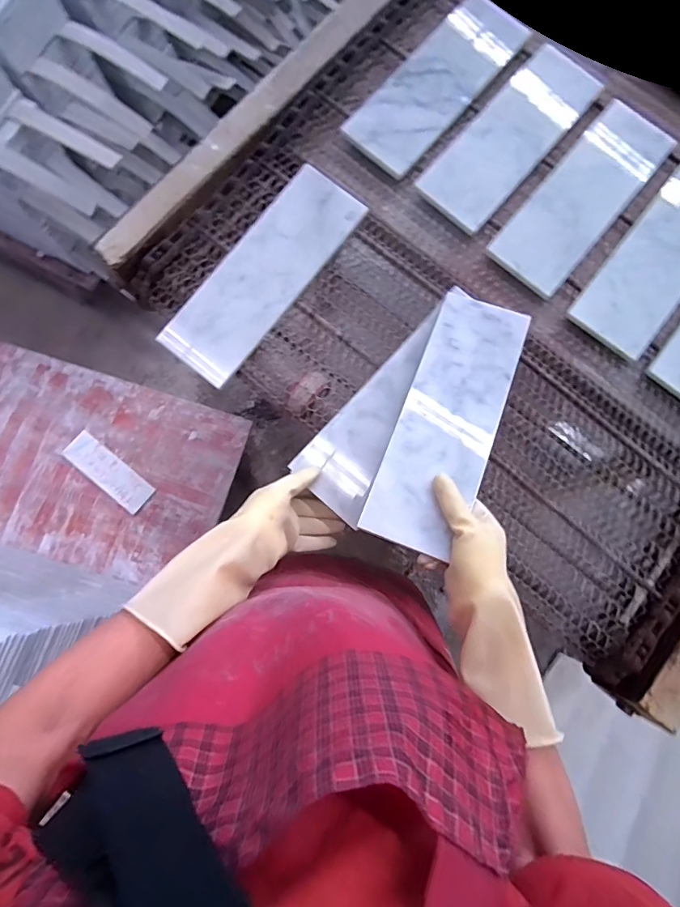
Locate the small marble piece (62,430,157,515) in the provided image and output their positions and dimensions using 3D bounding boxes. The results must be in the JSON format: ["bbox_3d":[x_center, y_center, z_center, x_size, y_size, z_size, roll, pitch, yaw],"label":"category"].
[{"bbox_3d":[-0.572,0.044,1.121,0.243,0.021,0.082,37,80,6],"label":"small marble piece"}]

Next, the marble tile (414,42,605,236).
[{"bbox_3d":[0.245,-0.454,0.650,0.111,0.013,0.332,39,77,3],"label":"marble tile"}]

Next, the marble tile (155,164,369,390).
[{"bbox_3d":[-0.099,-0.239,0.600,0.110,0.011,0.314,38,84,4],"label":"marble tile"}]

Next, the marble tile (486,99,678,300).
[{"bbox_3d":[0.342,-0.362,0.636,0.110,0.010,0.324,39,80,6],"label":"marble tile"}]

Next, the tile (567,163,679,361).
[{"bbox_3d":[0.445,-0.270,0.622,0.113,0.016,0.328,38,80,6],"label":"tile"}]

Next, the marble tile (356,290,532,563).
[{"bbox_3d":[0.124,-0.045,0.509,0.103,0.008,0.310,20,72,10],"label":"marble tile"}]

